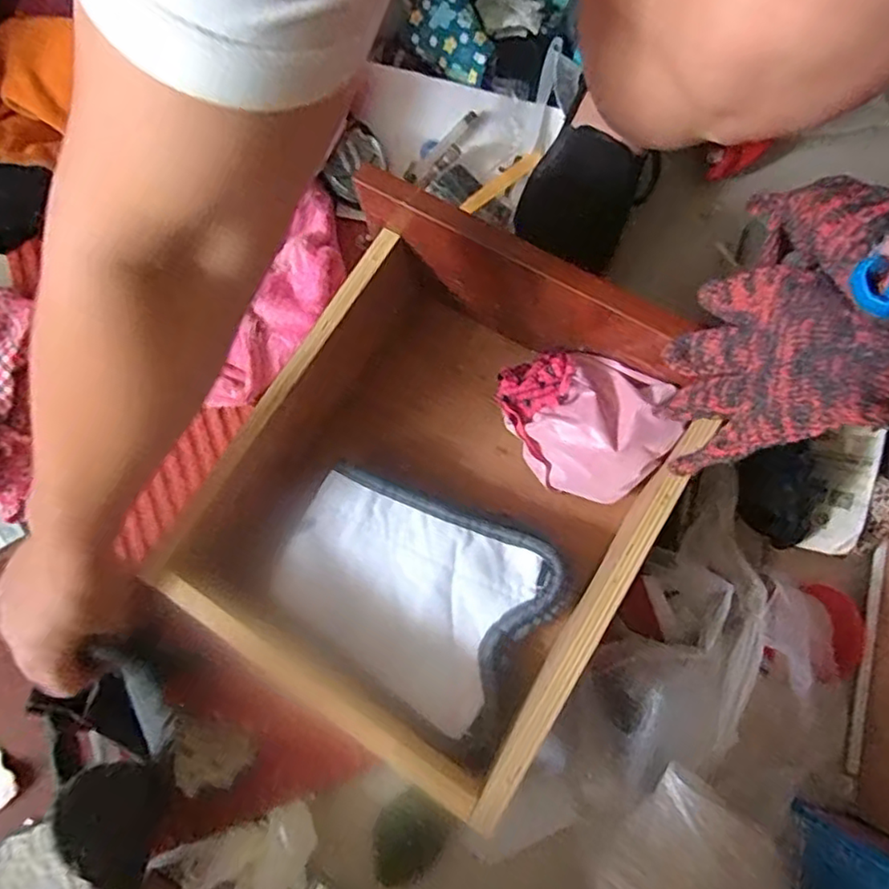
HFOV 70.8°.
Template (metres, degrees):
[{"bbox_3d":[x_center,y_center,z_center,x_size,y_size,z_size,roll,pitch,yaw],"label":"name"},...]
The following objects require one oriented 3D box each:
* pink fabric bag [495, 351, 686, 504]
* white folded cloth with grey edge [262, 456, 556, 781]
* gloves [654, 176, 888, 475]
[{"bbox_3d":[0.096,-0.018,0.451,0.084,0.090,0.118,-43,81,-11],"label":"pink fabric bag"},{"bbox_3d":[-0.026,0.101,0.447,0.188,0.037,0.141,28,77,5],"label":"white folded cloth with grey edge"},{"bbox_3d":[0.177,-0.064,0.320,0.040,0.109,0.159,25,66,-27],"label":"gloves"}]

